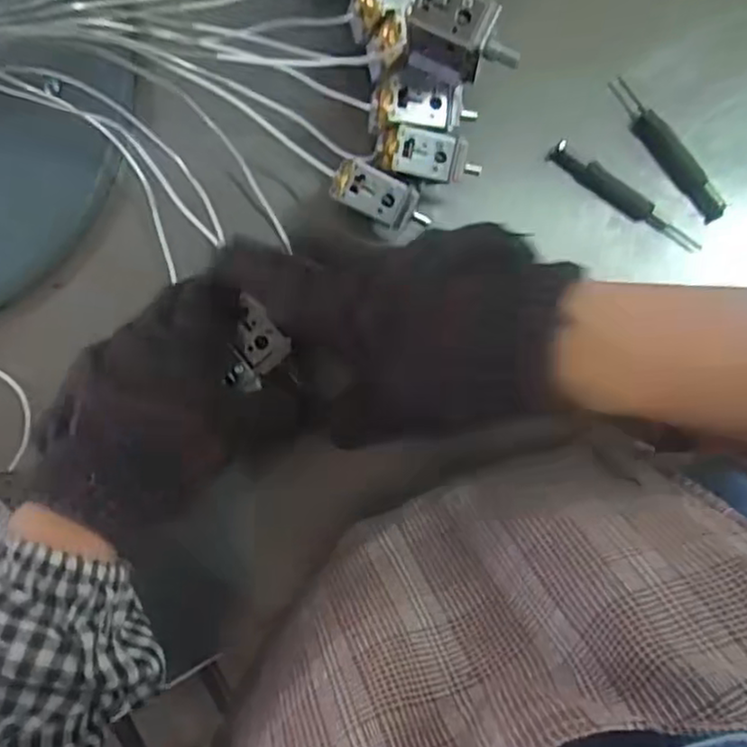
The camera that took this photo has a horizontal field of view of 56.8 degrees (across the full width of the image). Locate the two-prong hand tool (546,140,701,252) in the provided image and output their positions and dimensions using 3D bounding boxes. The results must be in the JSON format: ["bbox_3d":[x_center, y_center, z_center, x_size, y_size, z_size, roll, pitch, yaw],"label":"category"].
[{"bbox_3d":[0.143,-0.101,0.395,0.099,0.011,0.013,39,88,5],"label":"two-prong hand tool"}]

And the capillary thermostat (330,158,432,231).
[{"bbox_3d":[0.005,-0.089,0.359,0.056,0.020,0.022,22,87,-18],"label":"capillary thermostat"}]

